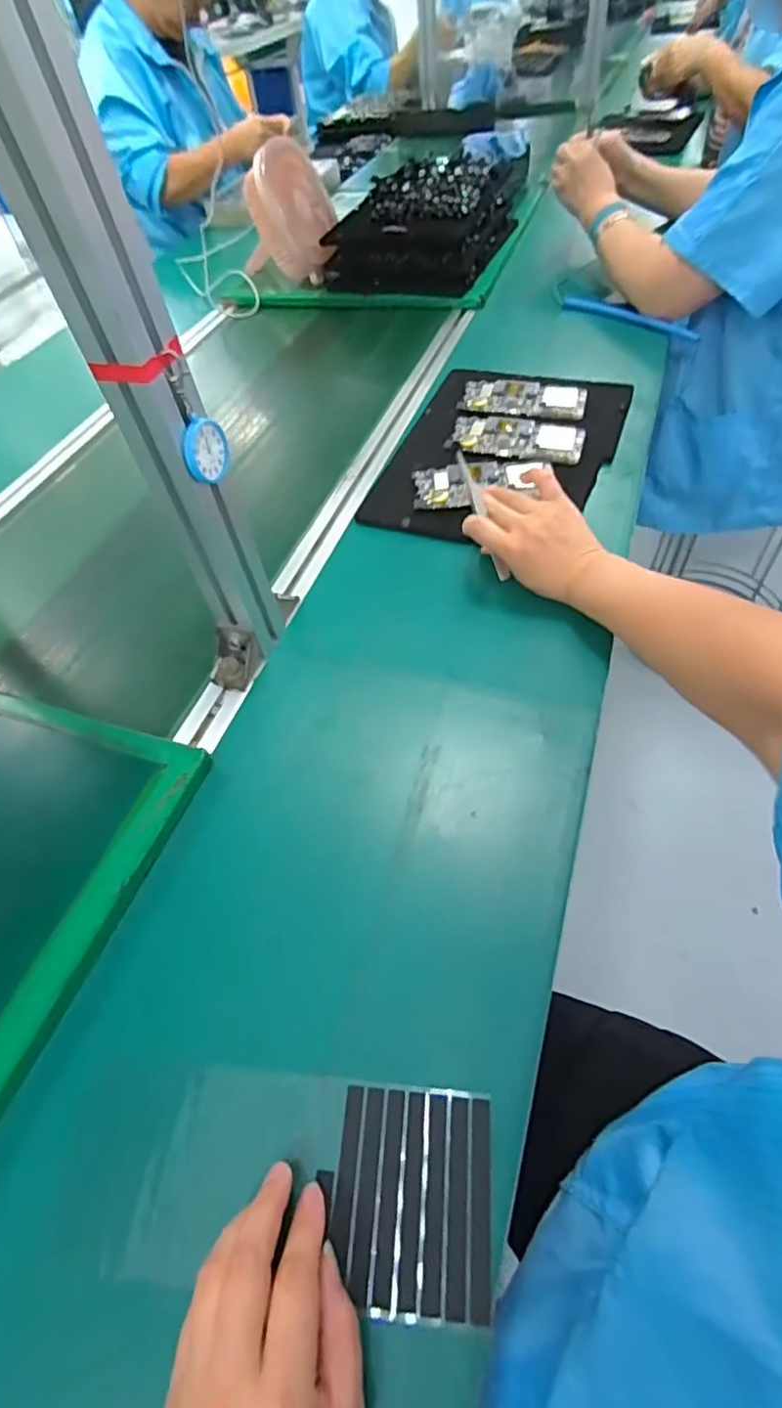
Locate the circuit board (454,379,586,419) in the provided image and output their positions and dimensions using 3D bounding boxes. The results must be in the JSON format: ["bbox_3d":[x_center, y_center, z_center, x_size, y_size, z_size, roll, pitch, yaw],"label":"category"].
[{"bbox_3d":[0.169,-0.390,0.731,0.153,0.010,0.073,8,55,13],"label":"circuit board"}]

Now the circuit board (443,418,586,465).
[{"bbox_3d":[0.149,-0.316,0.681,0.153,0.007,0.074,13,57,16],"label":"circuit board"}]

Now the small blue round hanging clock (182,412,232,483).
[{"bbox_3d":[-0.126,-0.173,0.392,0.008,0.045,0.040,15,57,17],"label":"small blue round hanging clock"}]

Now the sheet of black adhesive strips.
[{"bbox_3d":[0.011,0.259,0.303,0.084,0.004,0.091,-1,53,6],"label":"sheet of black adhesive strips"}]

